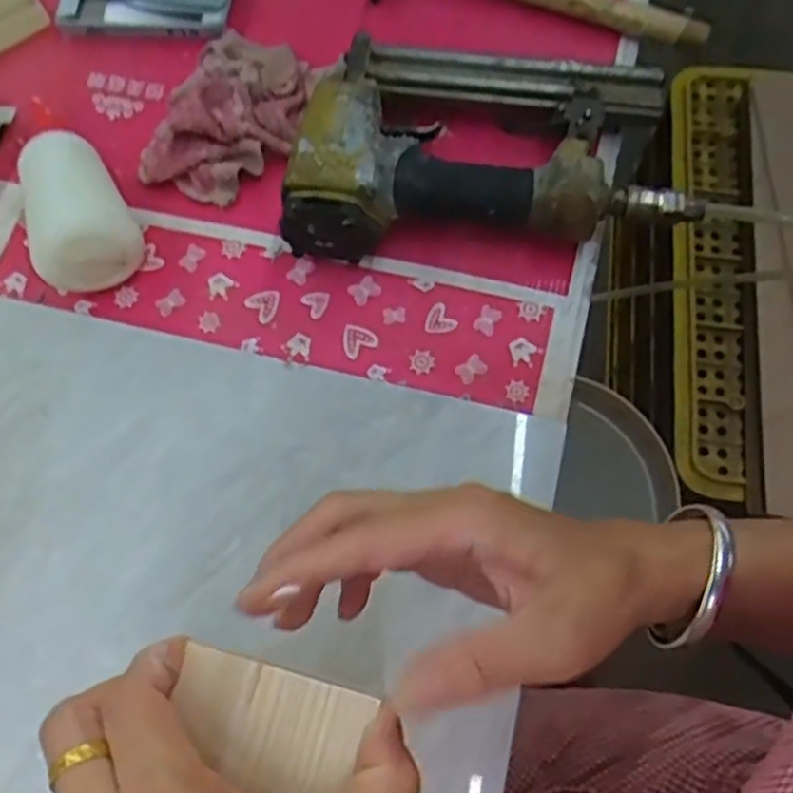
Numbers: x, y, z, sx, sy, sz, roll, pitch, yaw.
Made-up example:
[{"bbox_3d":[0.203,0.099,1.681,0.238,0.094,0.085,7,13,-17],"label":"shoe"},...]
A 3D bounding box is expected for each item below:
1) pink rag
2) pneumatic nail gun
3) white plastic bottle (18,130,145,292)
[{"bbox_3d":[-0.109,-0.193,0.511,0.096,0.036,0.132,24,73,9],"label":"pink rag"},{"bbox_3d":[0.054,-0.163,0.483,0.244,0.061,0.146,-3,71,0],"label":"pneumatic nail gun"},{"bbox_3d":[-0.205,-0.114,0.478,0.064,0.048,0.094,-31,73,-9],"label":"white plastic bottle"}]

